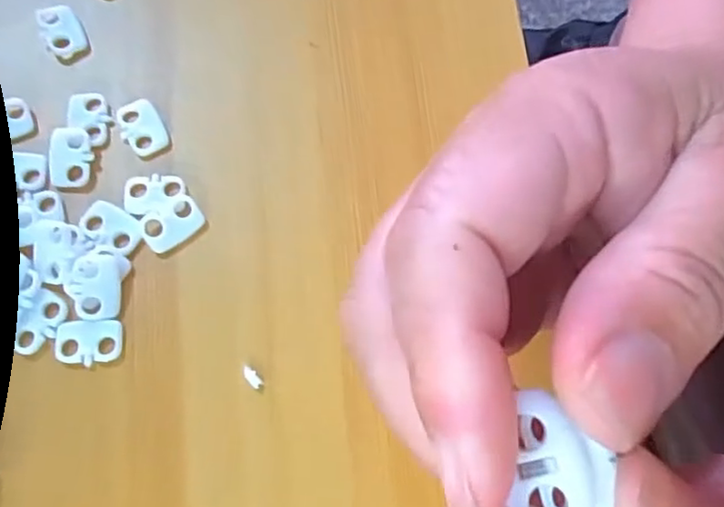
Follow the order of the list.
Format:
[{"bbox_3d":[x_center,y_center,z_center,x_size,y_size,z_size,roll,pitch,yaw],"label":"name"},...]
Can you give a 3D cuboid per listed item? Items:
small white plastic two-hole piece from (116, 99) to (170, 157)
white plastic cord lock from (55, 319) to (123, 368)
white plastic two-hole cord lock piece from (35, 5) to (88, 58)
[{"bbox_3d":[-0.070,-0.040,0.205,0.013,0.004,0.019,-26,75,-10],"label":"small white plastic two-hole piece"},{"bbox_3d":[-0.078,0.025,0.184,0.018,0.004,0.013,-2,72,-3],"label":"white plastic cord lock"},{"bbox_3d":[-0.098,-0.073,0.214,0.012,0.004,0.018,-30,76,-11],"label":"white plastic two-hole cord lock piece"}]

